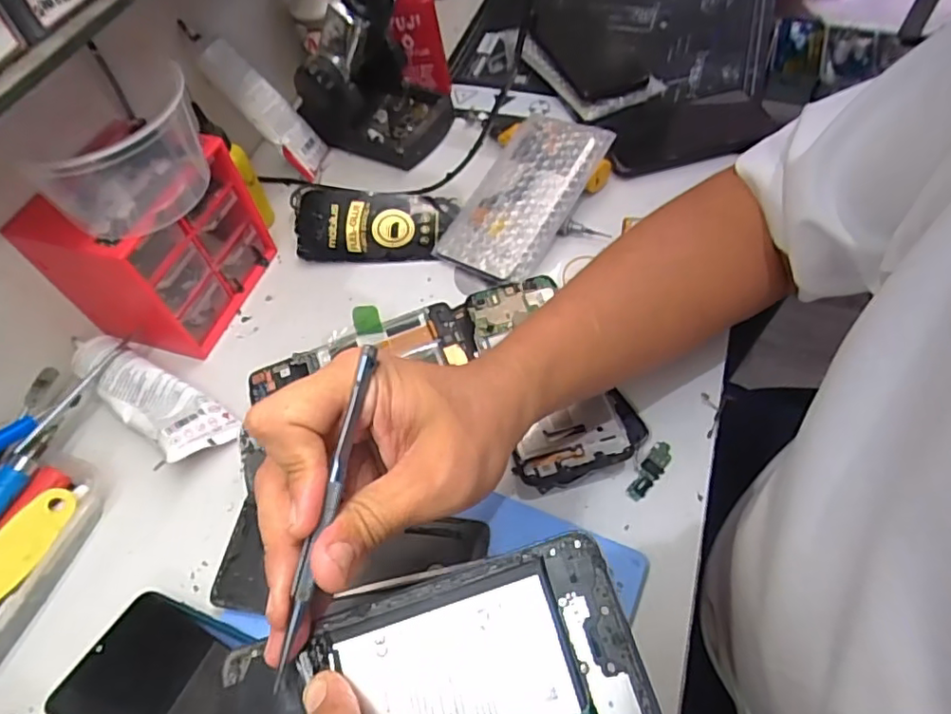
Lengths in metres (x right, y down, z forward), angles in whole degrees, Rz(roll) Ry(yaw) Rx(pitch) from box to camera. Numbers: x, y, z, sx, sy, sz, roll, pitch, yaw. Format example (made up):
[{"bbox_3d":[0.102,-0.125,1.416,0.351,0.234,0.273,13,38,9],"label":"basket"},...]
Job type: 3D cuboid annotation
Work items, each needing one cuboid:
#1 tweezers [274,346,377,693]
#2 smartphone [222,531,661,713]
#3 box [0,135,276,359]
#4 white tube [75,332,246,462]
[{"bbox_3d":[-0.058,0.061,0.227,0.007,0.007,0.125,14,84,13],"label":"tweezers"},{"bbox_3d":[-0.021,0.124,0.215,0.160,0.006,0.076,-23,65,10],"label":"smartphone"},{"bbox_3d":[-0.246,-0.091,0.459,0.100,0.117,0.128,13,59,13],"label":"box"},{"bbox_3d":[-0.239,0.029,0.431,0.141,0.033,0.048,28,64,21],"label":"white tube"}]

